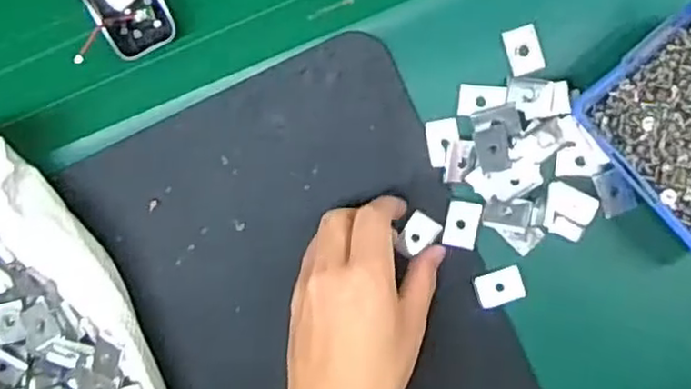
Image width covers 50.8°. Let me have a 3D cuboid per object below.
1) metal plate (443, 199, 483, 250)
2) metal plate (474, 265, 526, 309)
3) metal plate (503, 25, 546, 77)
[{"bbox_3d":[0.072,0.019,0.451,0.020,0.004,0.029,11,95,8],"label":"metal plate"},{"bbox_3d":[0.096,0.058,0.450,0.029,0.008,0.020,-16,90,10],"label":"metal plate"},{"bbox_3d":[0.109,-0.087,0.444,0.021,0.006,0.029,-17,90,10],"label":"metal plate"}]

